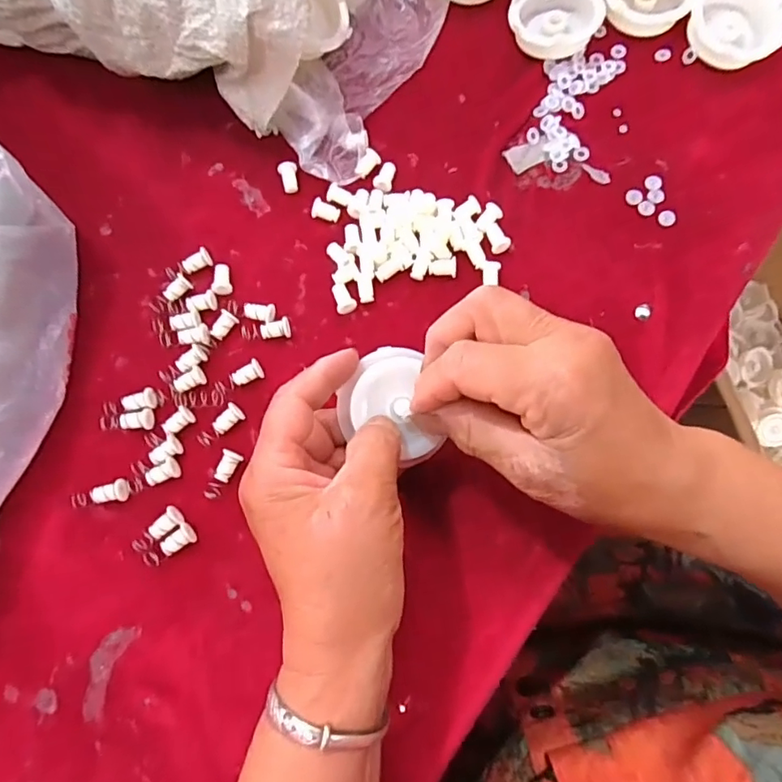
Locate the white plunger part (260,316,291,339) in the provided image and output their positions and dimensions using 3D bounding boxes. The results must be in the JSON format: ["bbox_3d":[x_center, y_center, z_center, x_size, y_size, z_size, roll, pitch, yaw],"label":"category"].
[{"bbox_3d":[-0.066,-0.036,0.300,0.017,0.009,0.012,0,76,1],"label":"white plunger part"}]

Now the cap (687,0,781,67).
[{"bbox_3d":[0.221,-0.240,0.339,0.059,0.021,0.059,0,76,1],"label":"cap"}]

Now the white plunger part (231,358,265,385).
[{"bbox_3d":[-0.080,-0.010,0.293,0.016,0.009,0.010,-26,78,-5],"label":"white plunger part"}]

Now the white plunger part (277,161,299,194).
[{"bbox_3d":[-0.063,-0.132,0.325,0.012,0.006,0.017,-9,77,-2],"label":"white plunger part"}]

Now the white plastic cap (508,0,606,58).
[{"bbox_3d":[0.108,-0.241,0.341,0.059,0.016,0.059,0,76,1],"label":"white plastic cap"}]

